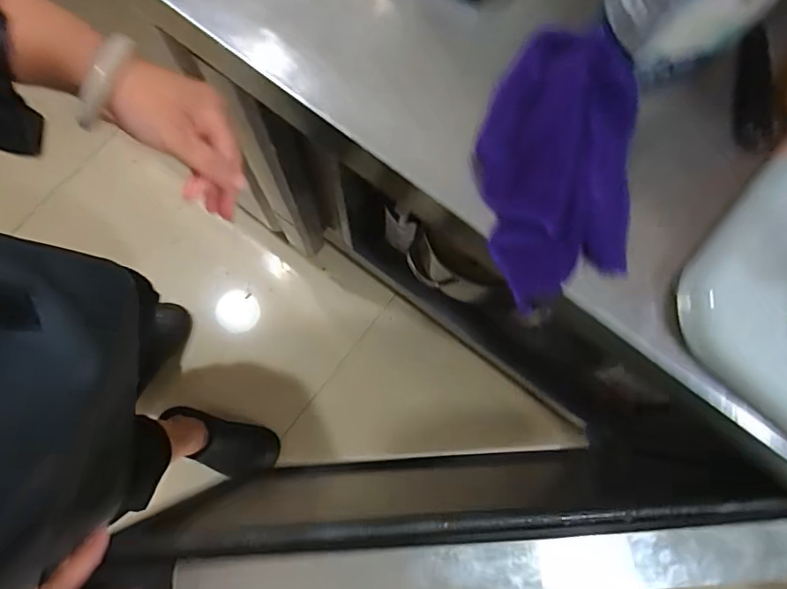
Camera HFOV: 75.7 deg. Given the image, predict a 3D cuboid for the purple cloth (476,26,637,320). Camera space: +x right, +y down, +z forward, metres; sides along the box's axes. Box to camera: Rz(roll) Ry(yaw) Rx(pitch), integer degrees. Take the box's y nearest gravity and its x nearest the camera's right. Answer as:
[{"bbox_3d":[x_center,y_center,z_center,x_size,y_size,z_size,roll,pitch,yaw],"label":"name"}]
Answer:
[{"bbox_3d":[0.117,-0.098,0.374,0.097,0.065,0.192,-2,77,-2],"label":"purple cloth"}]

